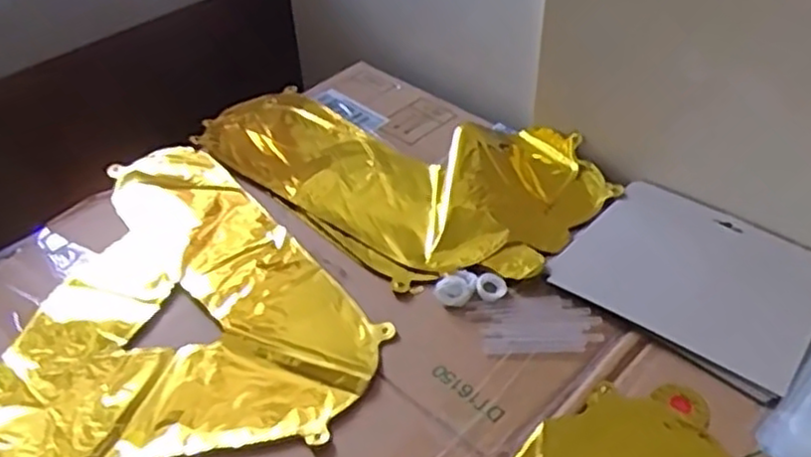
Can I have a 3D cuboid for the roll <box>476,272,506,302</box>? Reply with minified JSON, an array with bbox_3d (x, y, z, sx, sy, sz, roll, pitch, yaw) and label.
[{"bbox_3d":[0.071,0.048,0.611,0.024,0.008,0.025,-1,44,4],"label":"roll"}]

